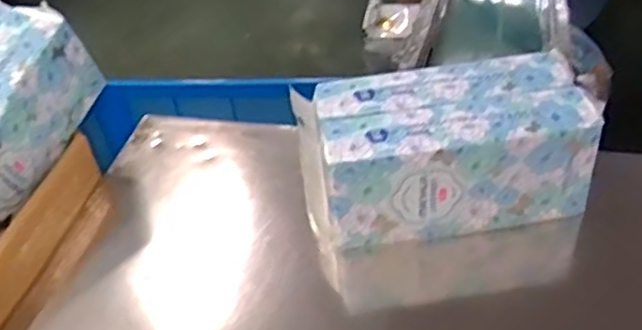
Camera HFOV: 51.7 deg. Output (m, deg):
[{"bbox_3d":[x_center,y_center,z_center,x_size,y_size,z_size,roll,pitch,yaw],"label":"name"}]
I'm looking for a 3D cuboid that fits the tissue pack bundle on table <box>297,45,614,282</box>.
[{"bbox_3d":[0.167,-0.021,0.924,0.370,0.164,0.176,-9,43,-1],"label":"tissue pack bundle on table"}]

